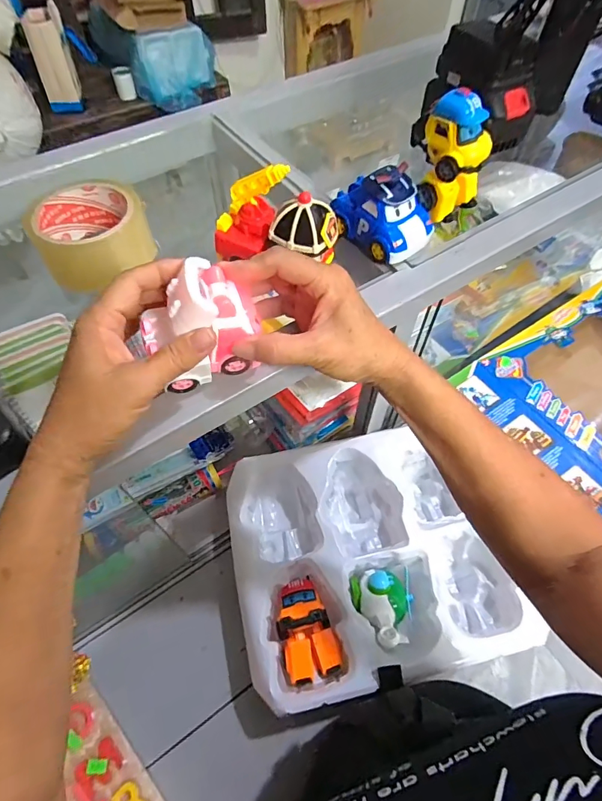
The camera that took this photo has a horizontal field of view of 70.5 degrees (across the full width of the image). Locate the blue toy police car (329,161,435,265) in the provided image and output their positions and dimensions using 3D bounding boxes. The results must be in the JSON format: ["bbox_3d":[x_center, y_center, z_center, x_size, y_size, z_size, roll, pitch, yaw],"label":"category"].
[{"bbox_3d":[0.077,-0.177,0.392,0.057,0.059,0.092,-40,66,-22],"label":"blue toy police car"}]

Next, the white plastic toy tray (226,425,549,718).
[{"bbox_3d":[0.083,0.200,0.564,0.333,0.078,0.292,-11,58,-7],"label":"white plastic toy tray"}]

